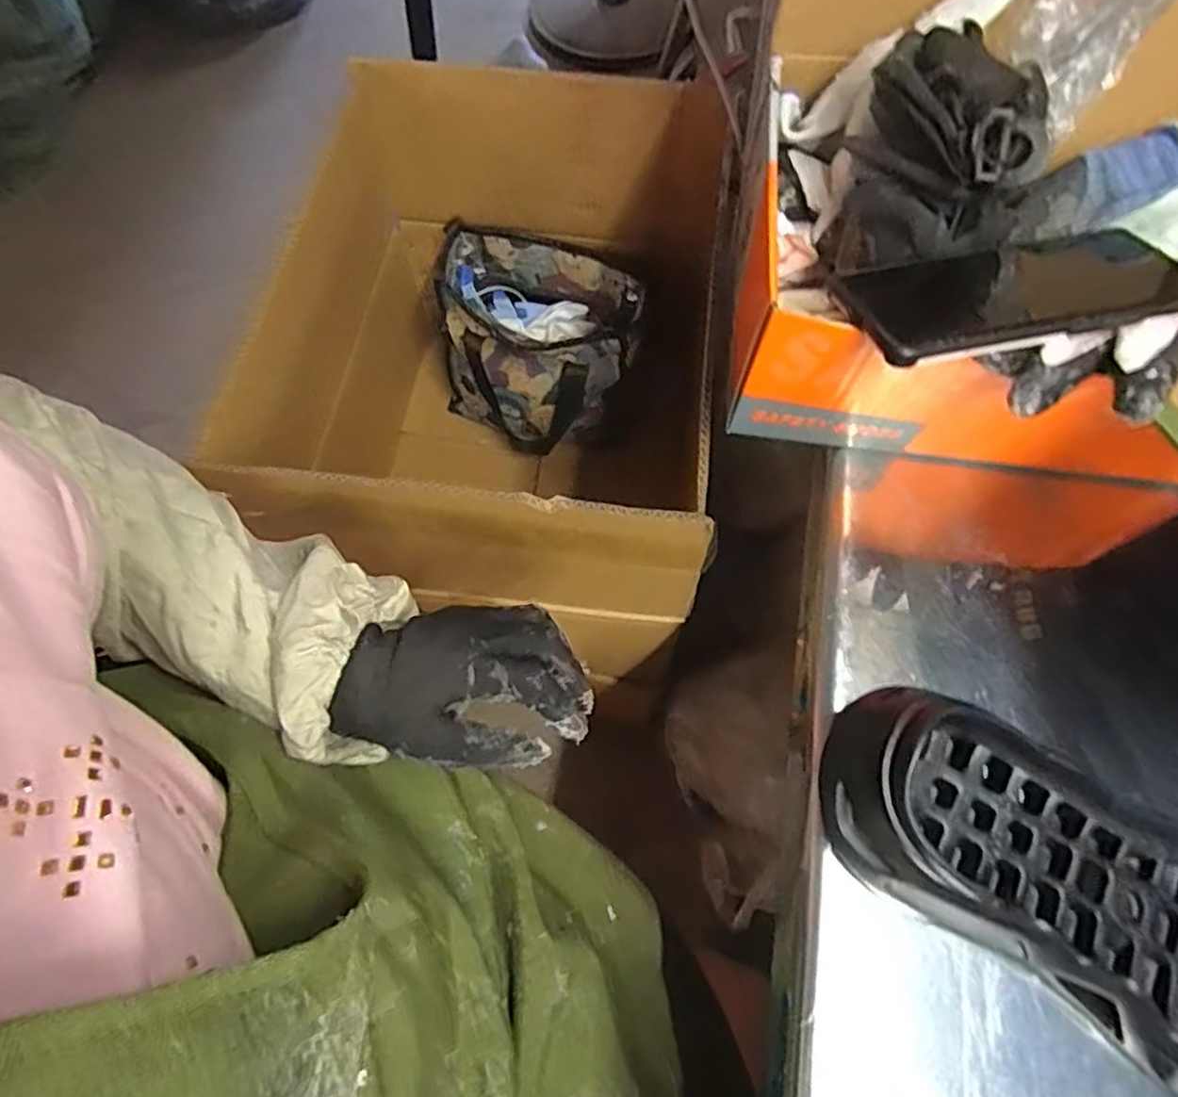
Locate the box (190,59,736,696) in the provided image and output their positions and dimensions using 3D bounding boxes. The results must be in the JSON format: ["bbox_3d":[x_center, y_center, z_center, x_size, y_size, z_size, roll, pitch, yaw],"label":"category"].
[{"bbox_3d":[-0.093,-0.178,0.749,0.412,0.412,0.478,9,67,4],"label":"box"}]

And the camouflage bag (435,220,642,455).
[{"bbox_3d":[-0.062,-0.247,0.872,0.235,0.209,0.166,13,67,5],"label":"camouflage bag"}]

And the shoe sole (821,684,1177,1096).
[{"bbox_3d":[0.264,0.173,0.311,0.332,0.043,0.114,24,69,10],"label":"shoe sole"}]

